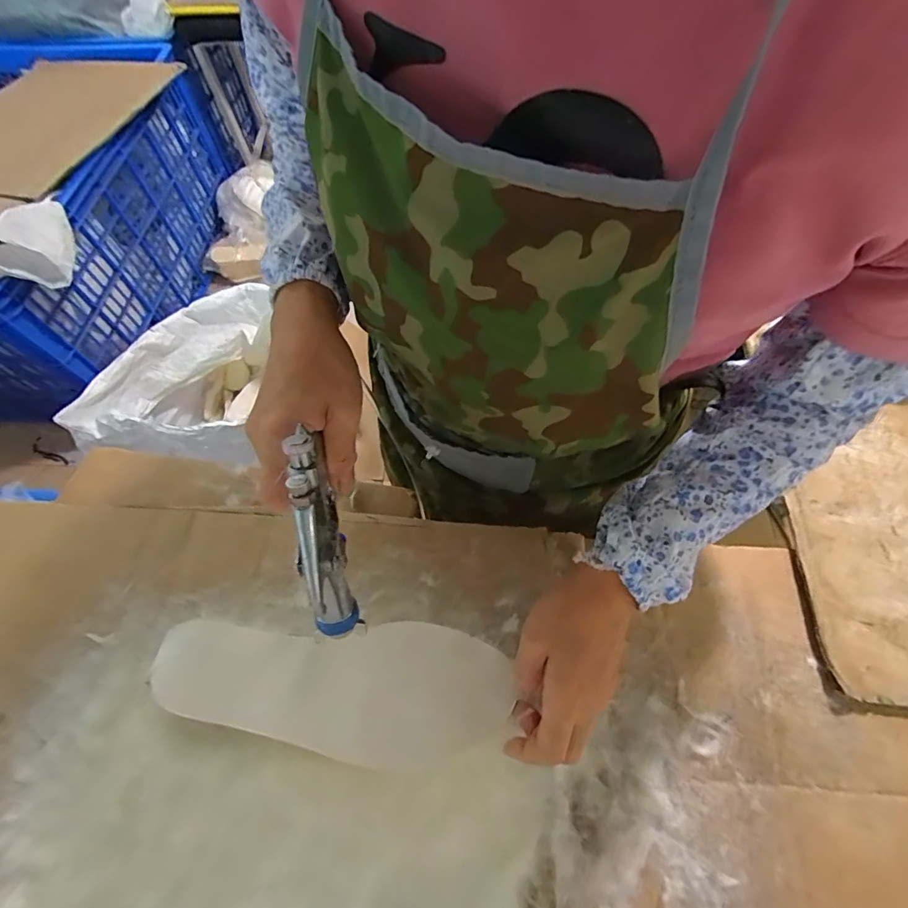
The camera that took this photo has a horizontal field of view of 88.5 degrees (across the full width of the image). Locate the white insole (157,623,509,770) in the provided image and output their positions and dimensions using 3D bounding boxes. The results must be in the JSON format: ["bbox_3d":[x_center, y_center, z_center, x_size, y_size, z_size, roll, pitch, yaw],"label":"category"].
[{"bbox_3d":[-0.090,0.173,0.349,0.258,0.013,0.094,6,66,-1],"label":"white insole"}]

